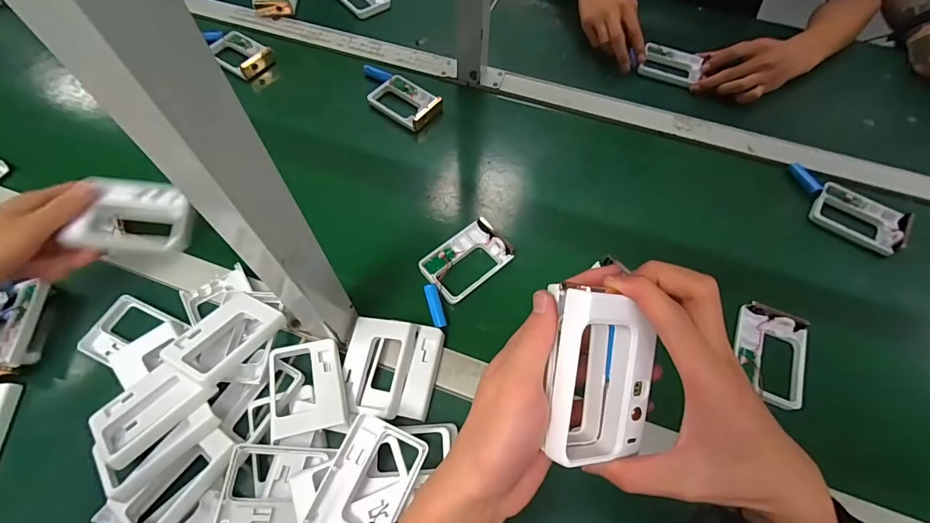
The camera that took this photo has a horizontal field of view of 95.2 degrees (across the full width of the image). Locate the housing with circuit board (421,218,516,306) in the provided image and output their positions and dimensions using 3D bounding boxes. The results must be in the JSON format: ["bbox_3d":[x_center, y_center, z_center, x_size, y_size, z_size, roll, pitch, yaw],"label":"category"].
[{"bbox_3d":[0.001,-0.004,0.497,0.099,0.017,0.070,-35,65,-22],"label":"housing with circuit board"}]

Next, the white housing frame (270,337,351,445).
[{"bbox_3d":[-0.150,0.119,0.405,0.067,0.019,0.092,-11,50,-14],"label":"white housing frame"}]

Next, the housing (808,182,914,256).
[{"bbox_3d":[0.497,-0.056,0.537,0.096,0.036,0.071,34,62,18],"label":"housing"}]

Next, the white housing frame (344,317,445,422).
[{"bbox_3d":[-0.073,0.105,0.426,0.093,0.025,0.094,5,57,1],"label":"white housing frame"}]

